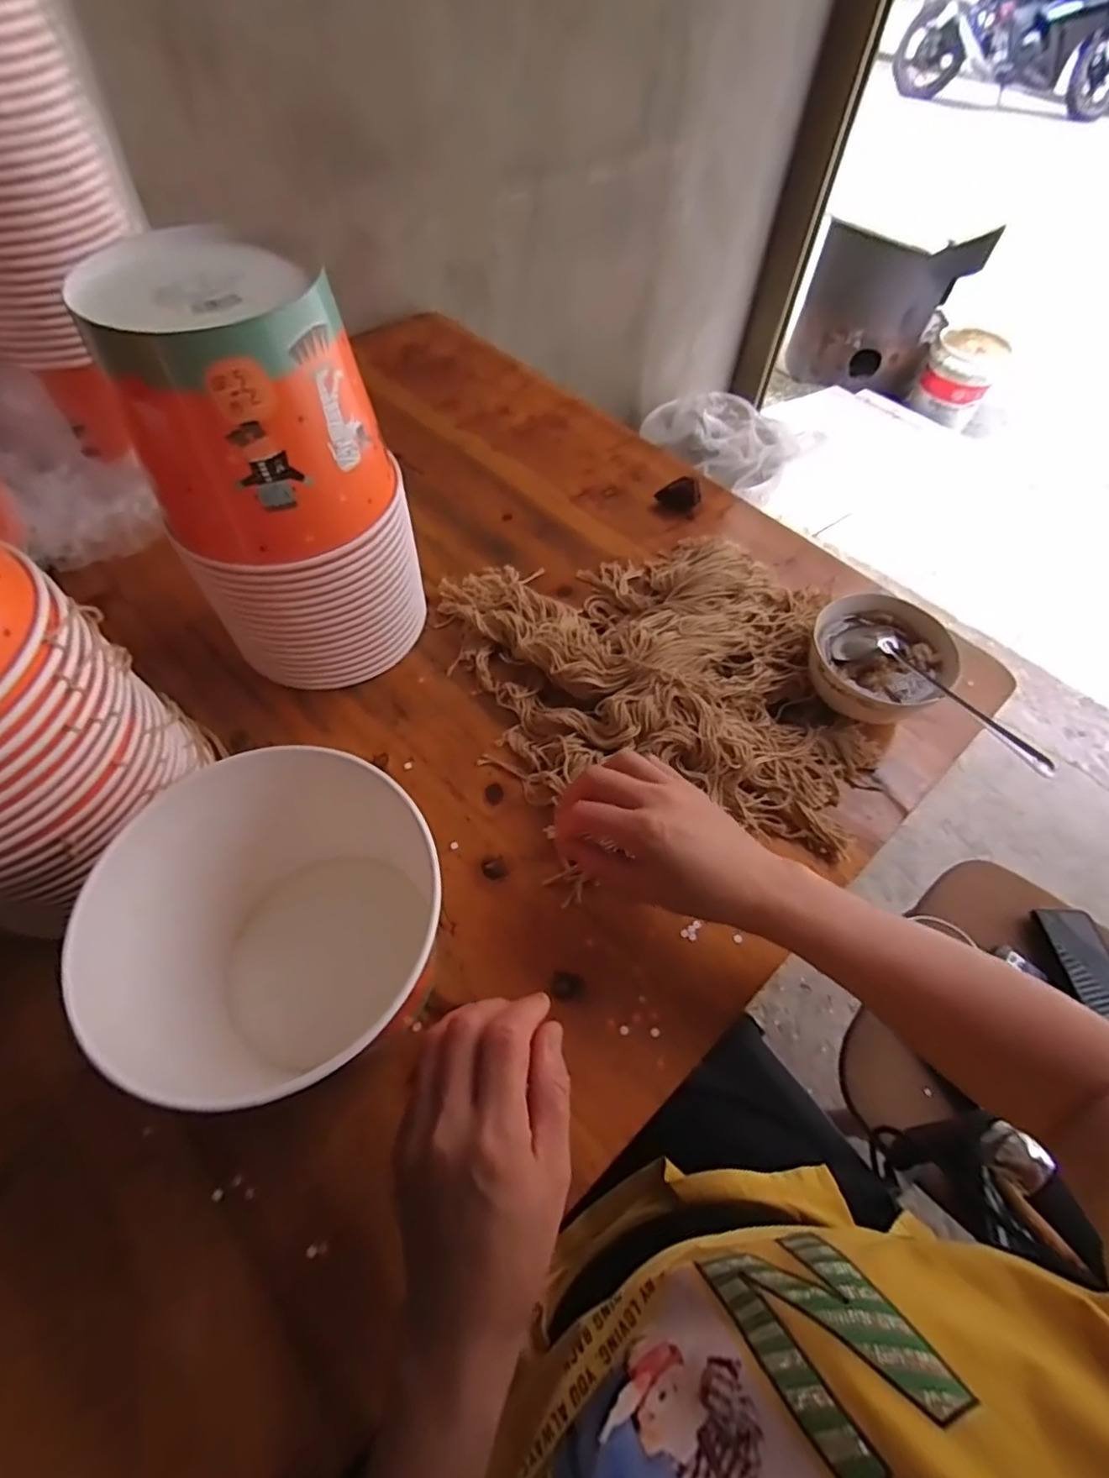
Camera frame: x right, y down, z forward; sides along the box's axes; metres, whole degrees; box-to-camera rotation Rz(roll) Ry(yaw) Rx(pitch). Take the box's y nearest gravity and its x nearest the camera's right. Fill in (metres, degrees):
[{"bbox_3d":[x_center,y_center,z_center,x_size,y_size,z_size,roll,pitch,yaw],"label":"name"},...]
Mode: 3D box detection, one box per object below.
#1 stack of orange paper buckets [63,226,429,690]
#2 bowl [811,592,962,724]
[{"bbox_3d":[-0.181,-0.167,0.432,0.146,0.259,0.139,-10,59,-9],"label":"stack of orange paper buckets"},{"bbox_3d":[0.261,-0.060,0.500,0.111,0.064,0.102,1,58,-2],"label":"bowl"}]

